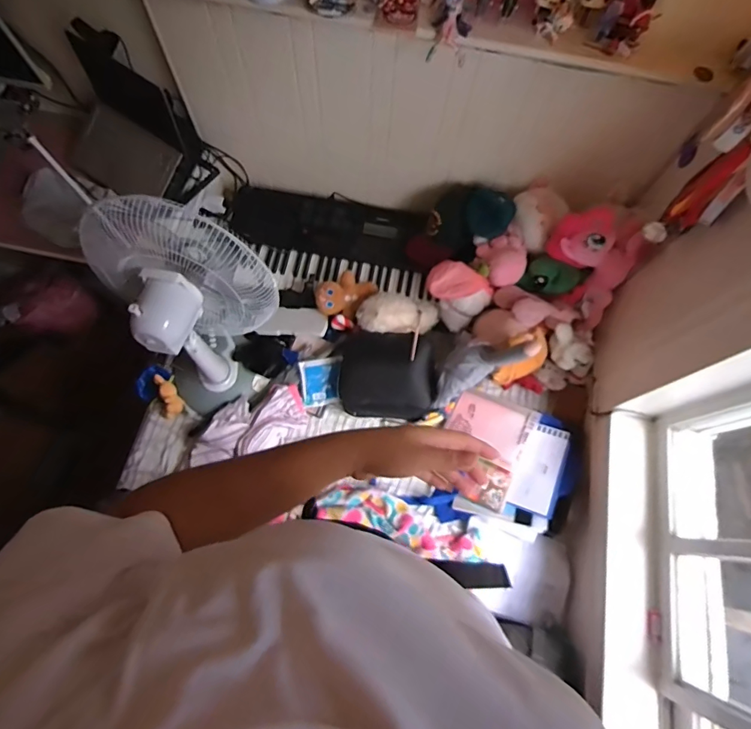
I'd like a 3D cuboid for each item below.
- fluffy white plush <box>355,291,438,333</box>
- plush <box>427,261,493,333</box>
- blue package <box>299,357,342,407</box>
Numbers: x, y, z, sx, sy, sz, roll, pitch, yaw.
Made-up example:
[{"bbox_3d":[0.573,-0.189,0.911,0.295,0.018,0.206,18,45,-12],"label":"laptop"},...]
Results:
[{"bbox_3d":[0.072,-0.142,1.290,0.238,0.085,0.115,0,70,-22],"label":"fluffy white plush"},{"bbox_3d":[0.221,-0.203,1.256,0.113,0.152,0.183,-40,77,-14],"label":"plush"},{"bbox_3d":[-0.153,0.050,1.284,0.116,0.024,0.128,-8,101,-16],"label":"blue package"}]

